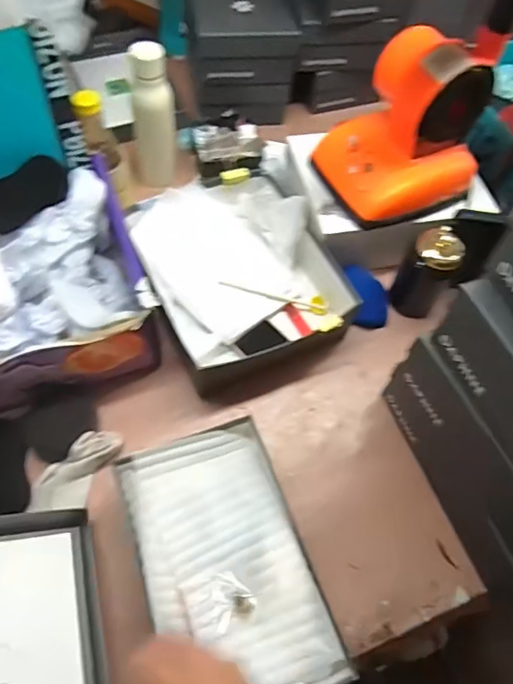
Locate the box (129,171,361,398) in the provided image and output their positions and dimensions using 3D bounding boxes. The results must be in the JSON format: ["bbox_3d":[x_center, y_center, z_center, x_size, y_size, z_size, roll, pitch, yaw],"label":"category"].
[{"bbox_3d":[-0.030,-0.109,0.771,0.284,0.107,0.317,-18,64,-14],"label":"box"}]

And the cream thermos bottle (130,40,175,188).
[{"bbox_3d":[-0.173,-0.368,0.833,0.065,0.225,0.056,11,61,2],"label":"cream thermos bottle"}]

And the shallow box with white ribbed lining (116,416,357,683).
[{"bbox_3d":[-0.033,0.235,0.538,0.167,0.033,0.285,-16,63,-13],"label":"shallow box with white ribbed lining"}]

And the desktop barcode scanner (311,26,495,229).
[{"bbox_3d":[0.212,-0.311,0.715,0.196,0.193,0.171,-23,65,-16],"label":"desktop barcode scanner"}]

